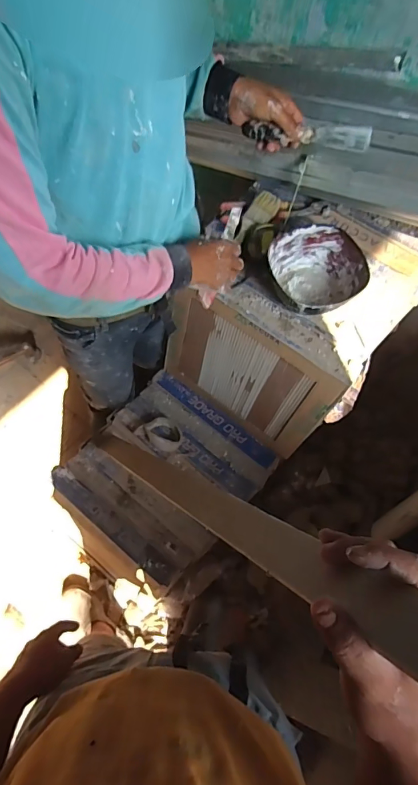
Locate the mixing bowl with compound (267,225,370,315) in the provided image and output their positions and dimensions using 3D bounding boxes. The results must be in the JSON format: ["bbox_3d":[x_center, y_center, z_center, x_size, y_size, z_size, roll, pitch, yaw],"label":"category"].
[{"bbox_3d":[0.194,-0.209,0.763,0.151,0.069,0.168,-9,69,-5],"label":"mixing bowl with compound"}]

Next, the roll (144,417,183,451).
[{"bbox_3d":[-0.116,0.107,1.083,0.081,0.026,0.094,-39,75,-15],"label":"roll"}]

